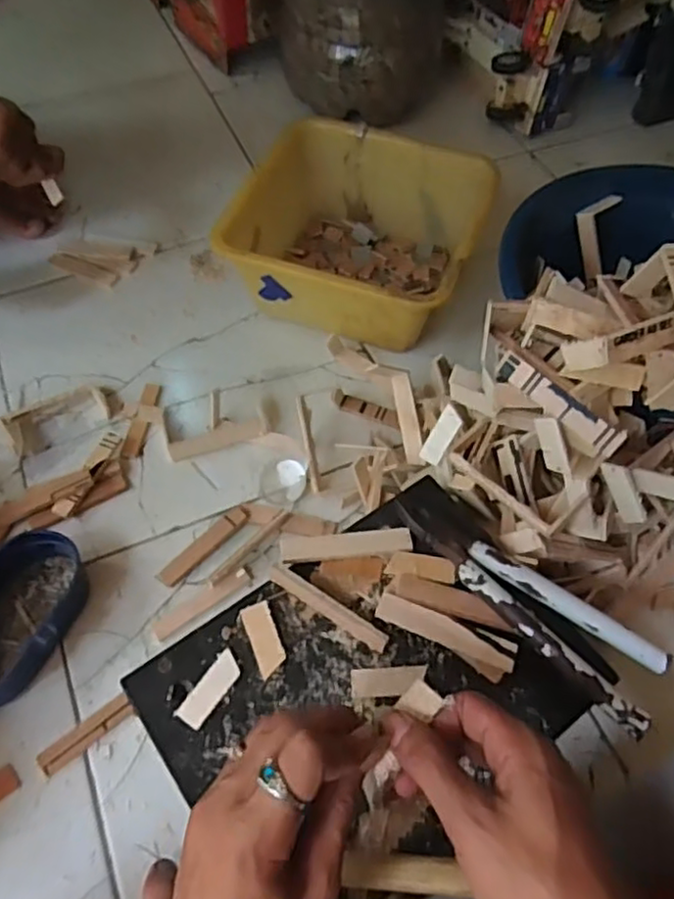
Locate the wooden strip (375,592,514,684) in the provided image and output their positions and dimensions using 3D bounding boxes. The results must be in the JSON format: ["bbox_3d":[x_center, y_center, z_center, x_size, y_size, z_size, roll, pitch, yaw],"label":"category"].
[{"bbox_3d":[0.074,0.130,0.471,0.097,0.008,0.022,26,85,14],"label":"wooden strip"}]

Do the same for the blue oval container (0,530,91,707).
[{"bbox_3d":[-0.286,0.146,0.592,0.093,0.045,0.159,20,61,11],"label":"blue oval container"}]

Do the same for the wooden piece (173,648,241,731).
[{"bbox_3d":[-0.085,0.161,0.454,0.019,0.004,0.052,32,61,17],"label":"wooden piece"}]

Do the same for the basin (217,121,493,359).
[{"bbox_3d":[0.032,-0.254,0.803,0.261,0.118,0.252,20,61,12],"label":"basin"}]

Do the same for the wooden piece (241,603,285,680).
[{"bbox_3d":[-0.051,0.132,0.473,0.020,0.004,0.050,-17,60,-13],"label":"wooden piece"}]

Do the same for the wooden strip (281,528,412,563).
[{"bbox_3d":[0.007,0.072,0.515,0.098,0.006,0.022,-4,57,-5],"label":"wooden strip"}]

